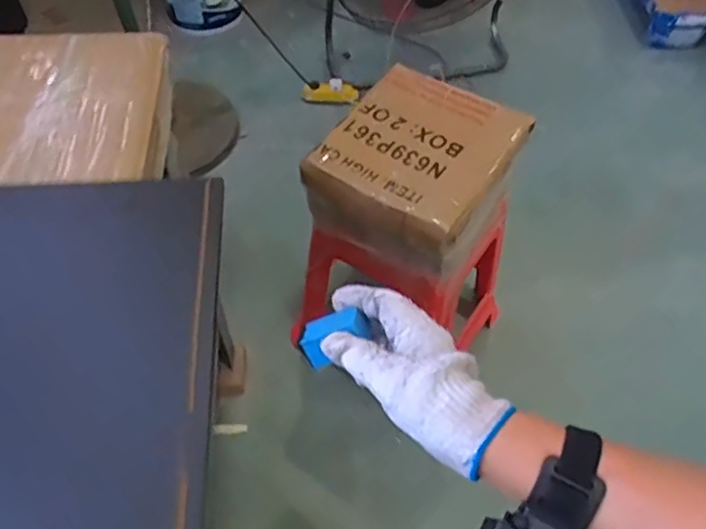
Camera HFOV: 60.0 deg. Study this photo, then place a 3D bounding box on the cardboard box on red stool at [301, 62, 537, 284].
[{"bbox_3d":[0.115,-0.164,1.061,0.269,0.154,0.325,29,59,18],"label":"cardboard box on red stool"}]

